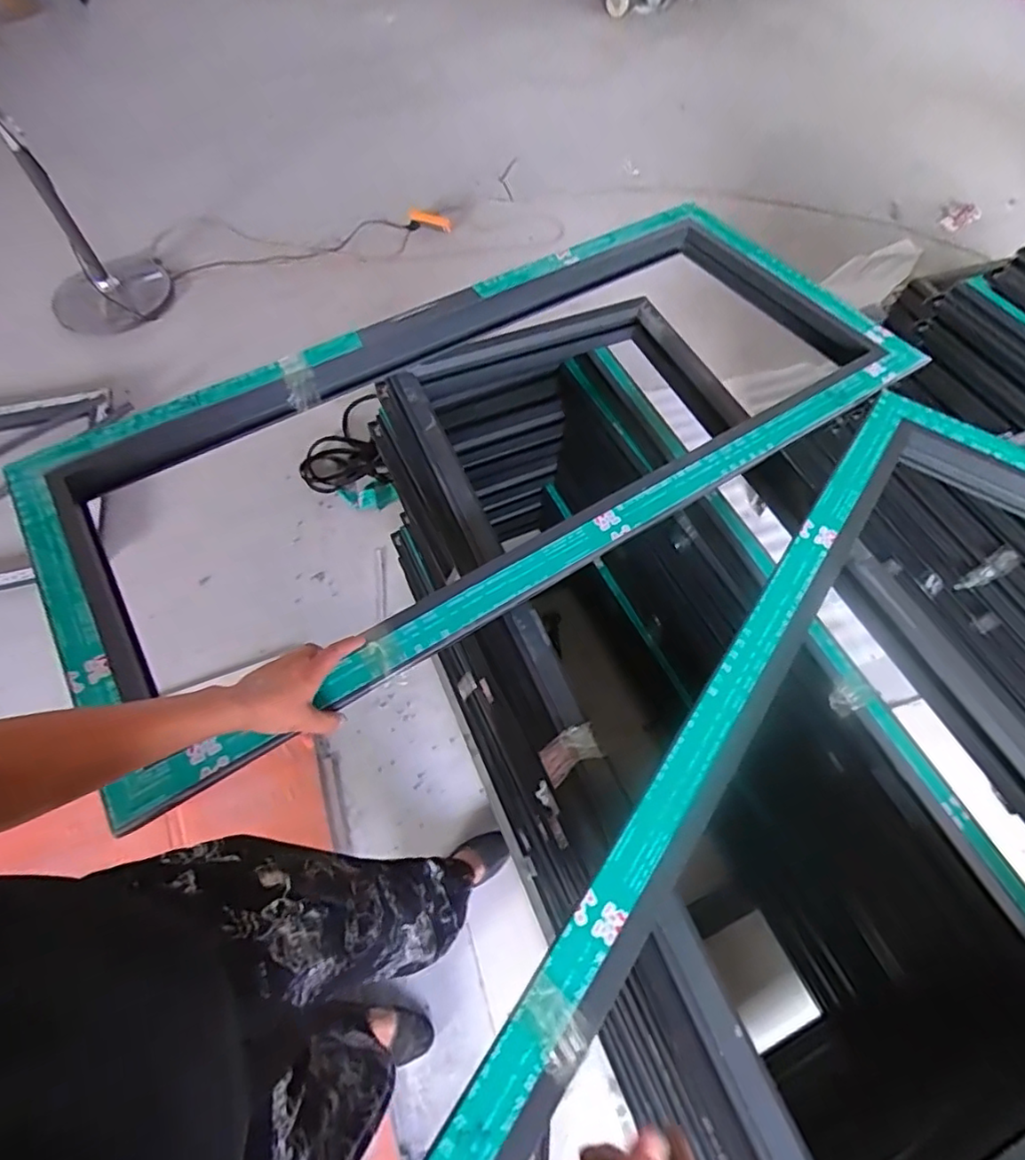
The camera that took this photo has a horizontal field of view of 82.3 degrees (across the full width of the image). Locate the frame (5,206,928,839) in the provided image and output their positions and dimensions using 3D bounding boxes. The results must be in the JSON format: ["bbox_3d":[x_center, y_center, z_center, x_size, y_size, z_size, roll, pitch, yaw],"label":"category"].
[{"bbox_3d":[-0.014,-0.253,0.916,1.318,0.069,0.589,-29,66,-17],"label":"frame"}]

